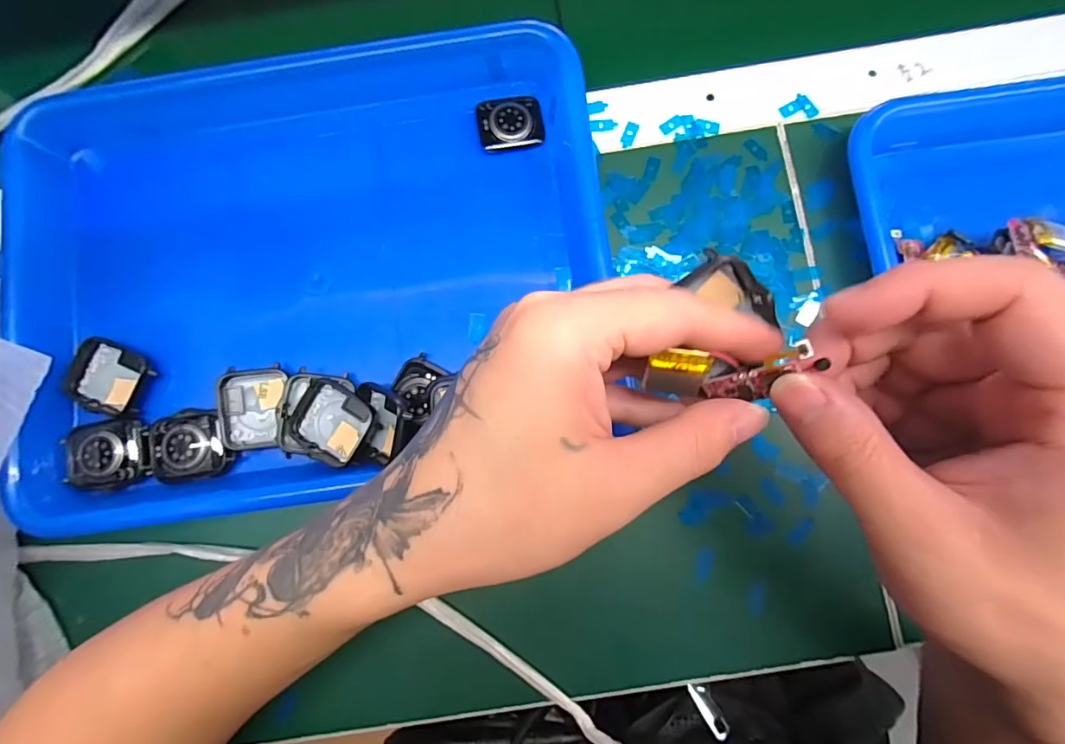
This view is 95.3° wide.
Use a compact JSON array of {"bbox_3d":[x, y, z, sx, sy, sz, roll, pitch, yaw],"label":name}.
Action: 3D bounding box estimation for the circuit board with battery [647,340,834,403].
[{"bbox_3d":[0.064,-0.002,0.160,0.051,0.024,0.010,-3,55,17],"label":"circuit board with battery"}]

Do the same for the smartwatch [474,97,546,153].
[{"bbox_3d":[-0.013,-0.148,0.292,0.038,0.013,0.028,-9,83,0],"label":"smartwatch"}]

